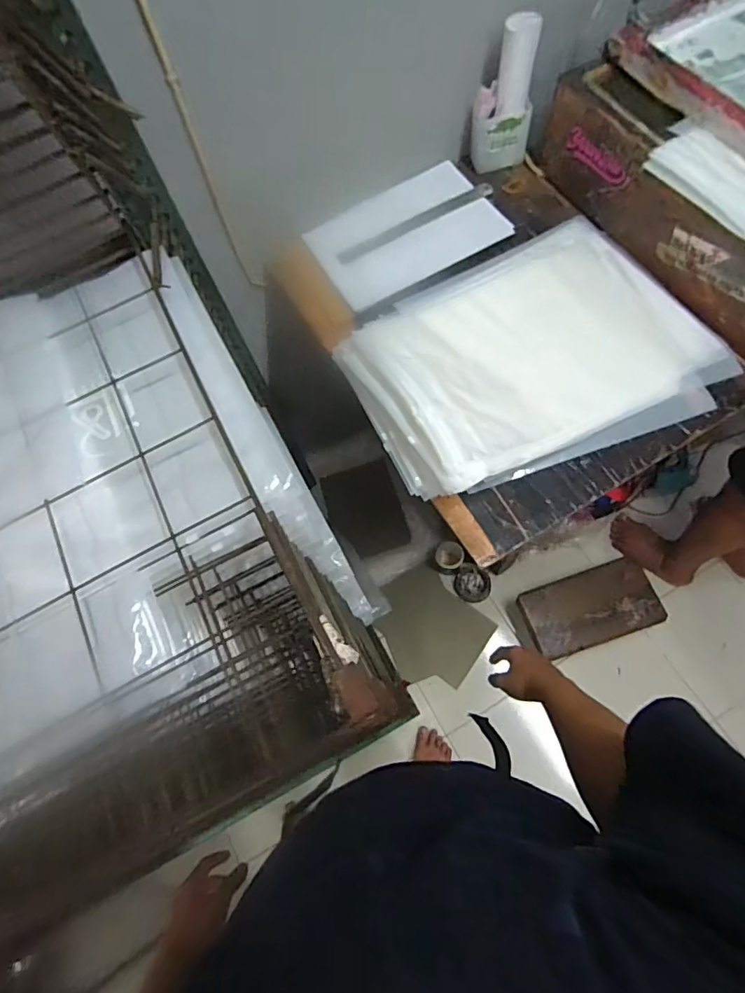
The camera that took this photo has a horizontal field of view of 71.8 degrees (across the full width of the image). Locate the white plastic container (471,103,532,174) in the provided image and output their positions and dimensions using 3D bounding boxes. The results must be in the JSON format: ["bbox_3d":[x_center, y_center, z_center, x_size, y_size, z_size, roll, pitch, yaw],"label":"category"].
[{"bbox_3d":[0.233,-0.657,0.944,0.097,0.099,0.056,-15,67,1],"label":"white plastic container"}]

